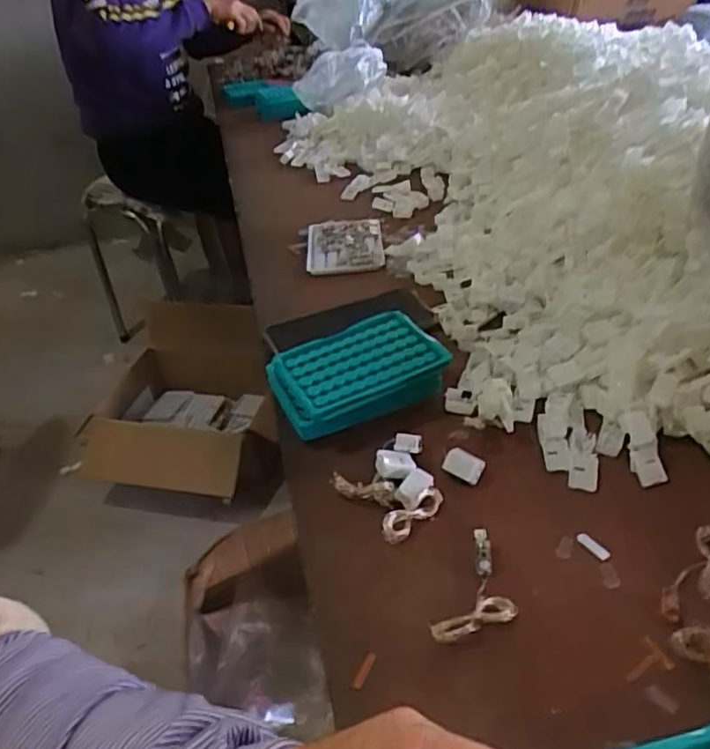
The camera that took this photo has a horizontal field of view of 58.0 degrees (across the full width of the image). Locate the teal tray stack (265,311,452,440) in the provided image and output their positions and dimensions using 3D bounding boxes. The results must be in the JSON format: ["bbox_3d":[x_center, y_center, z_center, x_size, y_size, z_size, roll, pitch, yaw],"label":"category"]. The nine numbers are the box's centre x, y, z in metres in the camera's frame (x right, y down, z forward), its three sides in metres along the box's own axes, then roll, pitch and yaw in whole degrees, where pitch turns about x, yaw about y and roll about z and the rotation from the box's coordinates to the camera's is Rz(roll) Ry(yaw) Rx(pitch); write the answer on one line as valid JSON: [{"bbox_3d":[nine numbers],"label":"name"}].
[{"bbox_3d":[0.003,0.001,0.573,0.146,0.038,0.104,-19,39,-16],"label":"teal tray stack"}]

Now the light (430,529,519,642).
[{"bbox_3d":[0.081,0.138,0.403,0.042,0.014,0.078,17,43,28],"label":"light"}]

